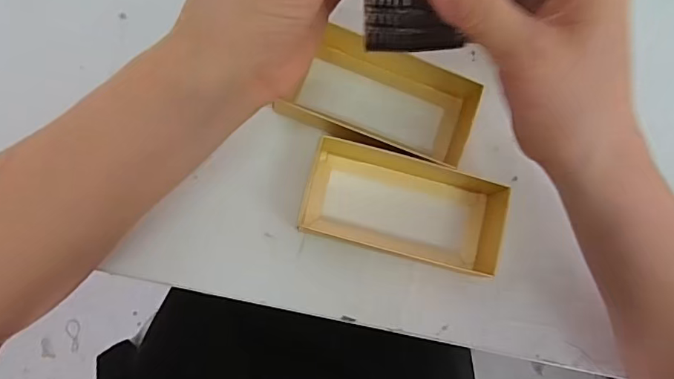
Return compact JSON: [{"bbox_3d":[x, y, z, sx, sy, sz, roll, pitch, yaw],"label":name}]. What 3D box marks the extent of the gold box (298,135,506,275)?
[{"bbox_3d":[0.043,0.008,0.297,0.120,0.032,0.061,15,83,-4],"label":"gold box"}]

